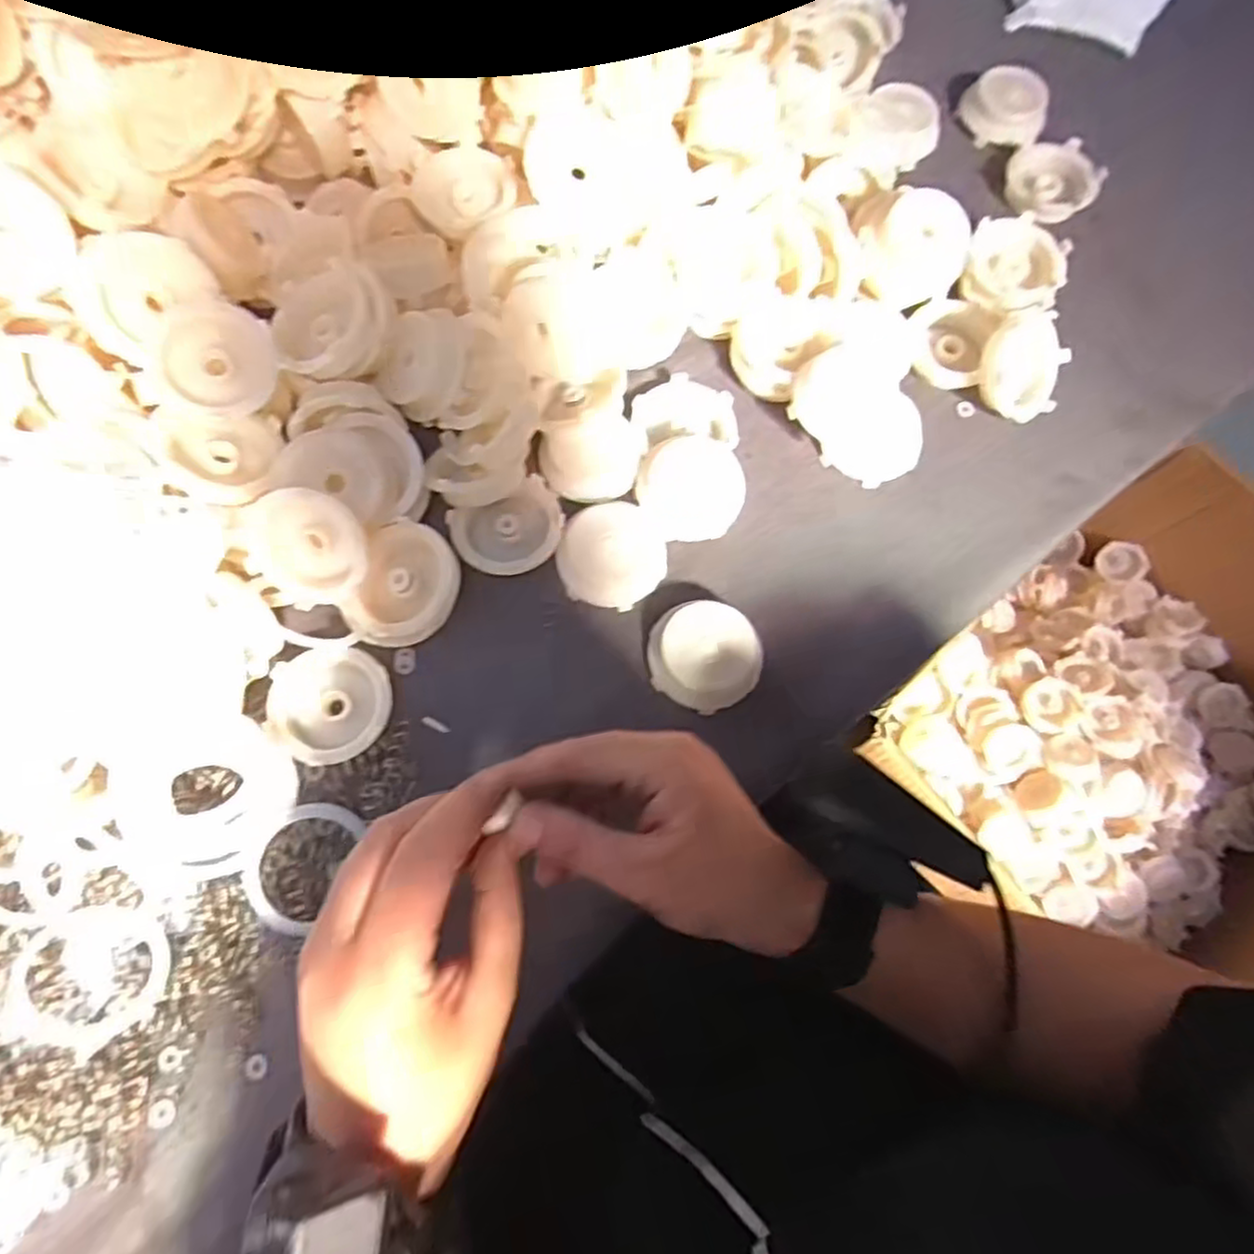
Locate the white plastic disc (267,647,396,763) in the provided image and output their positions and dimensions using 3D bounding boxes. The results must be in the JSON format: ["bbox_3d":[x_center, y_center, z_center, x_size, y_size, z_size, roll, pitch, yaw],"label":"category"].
[{"bbox_3d":[-0.136,0.037,0.336,0.053,0.018,0.052,1,73,-2],"label":"white plastic disc"}]

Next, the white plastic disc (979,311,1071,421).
[{"bbox_3d":[0.214,-0.140,0.392,0.053,0.015,0.053,1,106,-28],"label":"white plastic disc"}]

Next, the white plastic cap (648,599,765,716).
[{"bbox_3d":[0.039,0.013,0.351,0.053,0.020,0.052,1,73,-2],"label":"white plastic cap"}]

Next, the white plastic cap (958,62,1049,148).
[{"bbox_3d":[0.243,-0.333,0.463,0.051,0.022,0.051,20,73,4],"label":"white plastic cap"}]

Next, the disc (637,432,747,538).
[{"bbox_3d":[0.034,-0.072,0.378,0.054,0.017,0.052,1,73,-2],"label":"disc"}]

